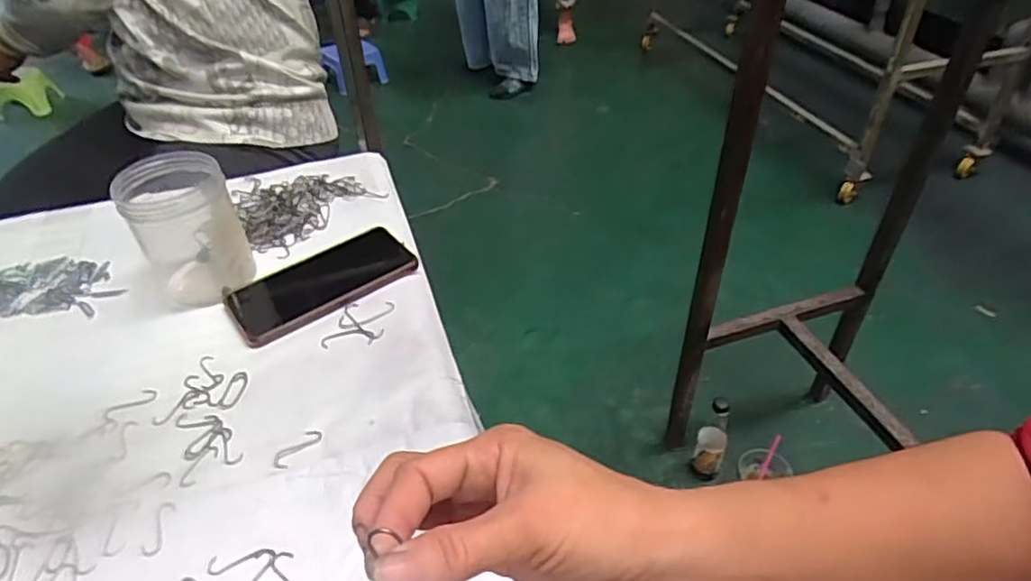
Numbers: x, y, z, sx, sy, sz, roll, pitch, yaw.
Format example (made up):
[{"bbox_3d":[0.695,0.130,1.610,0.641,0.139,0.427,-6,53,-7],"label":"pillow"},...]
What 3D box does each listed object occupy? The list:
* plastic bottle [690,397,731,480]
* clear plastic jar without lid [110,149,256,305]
[{"bbox_3d":[0.396,0.303,1.274,0.056,0.248,0.053,15,44,20],"label":"plastic bottle"},{"bbox_3d":[-0.310,-0.063,0.597,0.084,0.114,0.104,-27,46,-24],"label":"clear plastic jar without lid"}]

